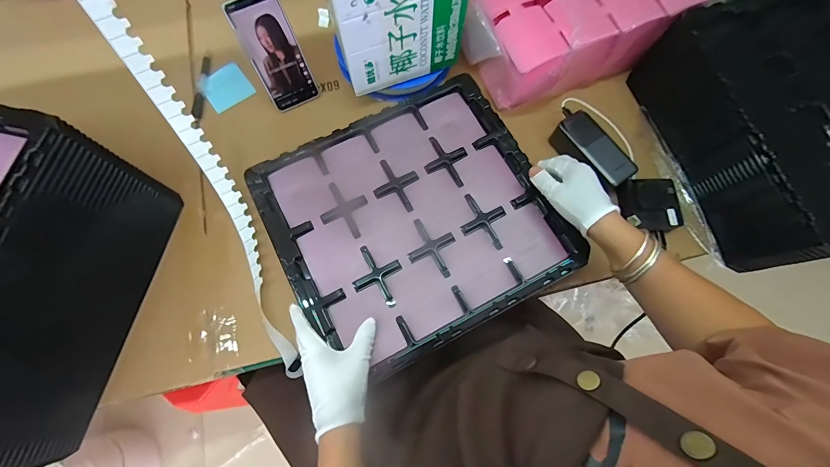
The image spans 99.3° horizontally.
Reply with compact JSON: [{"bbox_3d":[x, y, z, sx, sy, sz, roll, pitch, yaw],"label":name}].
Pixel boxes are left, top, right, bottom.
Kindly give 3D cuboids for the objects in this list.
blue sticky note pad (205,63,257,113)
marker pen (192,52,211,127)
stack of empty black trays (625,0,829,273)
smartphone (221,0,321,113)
[{"bbox_3d":[-0.333,-0.259,0.624,0.076,0.007,0.074,-36,78,-11],"label":"blue sticky note pad"},{"bbox_3d":[-0.372,-0.257,0.615,0.021,0.012,0.148,0,74,-1],"label":"marker pen"},{"bbox_3d":[0.623,-0.183,0.533,0.407,0.143,0.373,-15,75,-5],"label":"stack of empty black trays"},{"bbox_3d":[-0.218,-0.281,0.557,0.078,0.166,0.015,-30,48,-9],"label":"smartphone"}]

